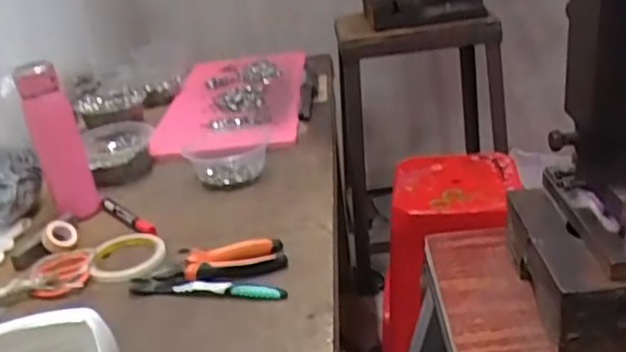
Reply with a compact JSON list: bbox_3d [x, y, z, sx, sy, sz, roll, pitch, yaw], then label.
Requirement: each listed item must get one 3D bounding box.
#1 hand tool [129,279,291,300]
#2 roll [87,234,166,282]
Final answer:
[{"bbox_3d":[-0.118,0.126,0.723,0.181,0.015,0.016,0,26,13],"label":"hand tool"},{"bbox_3d":[-0.233,0.101,0.811,0.092,0.012,0.099,-5,25,2],"label":"roll"}]

